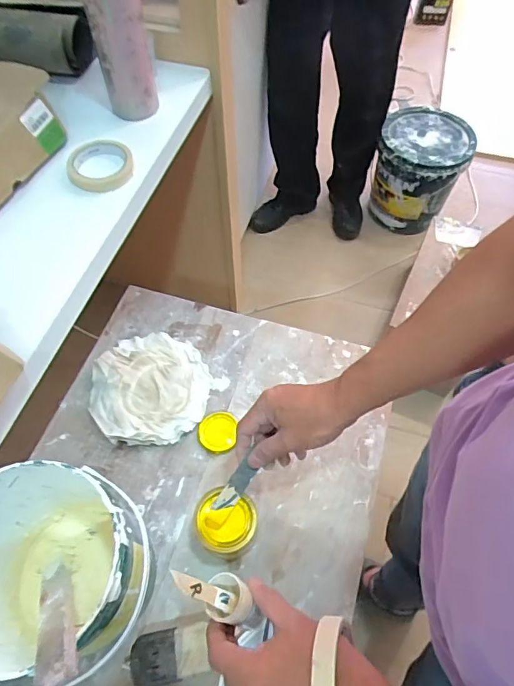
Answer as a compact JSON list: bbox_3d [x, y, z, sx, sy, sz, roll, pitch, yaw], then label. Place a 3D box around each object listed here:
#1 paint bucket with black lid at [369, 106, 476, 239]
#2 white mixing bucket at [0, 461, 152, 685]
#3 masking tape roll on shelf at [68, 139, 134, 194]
[{"bbox_3d":[0.579,-0.619,1.681,0.299,0.337,0.323,20,62,11],"label":"paint bucket with black lid"},{"bbox_3d":[-0.207,0.240,0.488,0.168,0.206,0.167,0,60,0],"label":"white mixing bucket"},{"bbox_3d":[-0.236,-0.266,0.696,0.096,0.027,0.084,-18,61,-11],"label":"masking tape roll on shelf"}]

